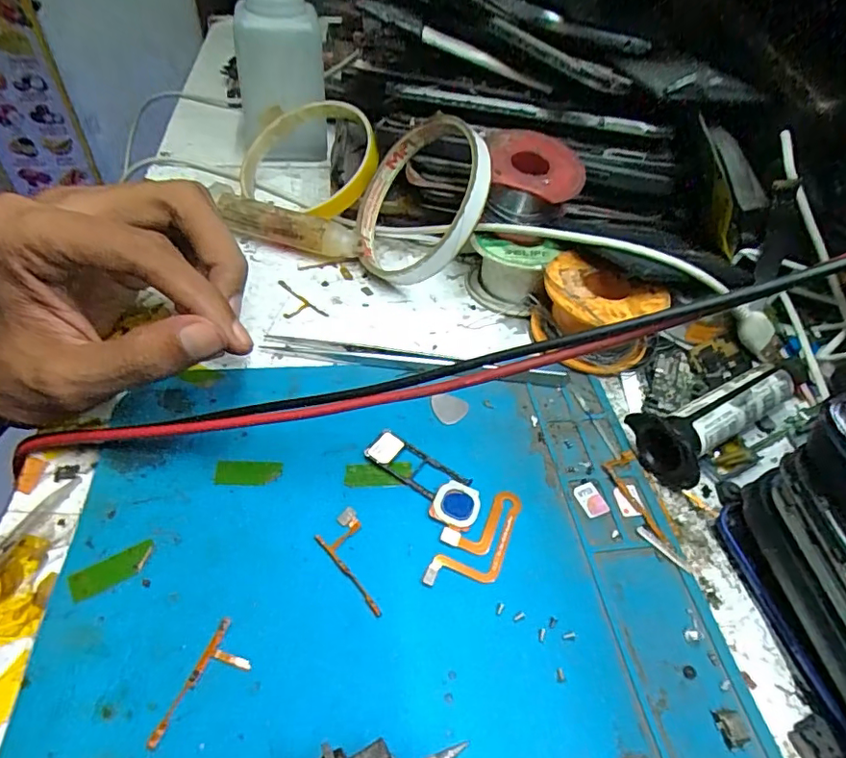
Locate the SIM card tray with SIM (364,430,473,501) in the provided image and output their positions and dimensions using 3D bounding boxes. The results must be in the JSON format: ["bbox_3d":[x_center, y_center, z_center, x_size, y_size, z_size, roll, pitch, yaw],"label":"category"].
[{"bbox_3d":[-0.003,0.032,0.196,0.038,0.004,0.015,27,50,19],"label":"SIM card tray with SIM"}]

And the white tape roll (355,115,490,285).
[{"bbox_3d":[-0.002,-0.086,0.263,0.012,0.080,0.087,12,1,-41],"label":"white tape roll"}]

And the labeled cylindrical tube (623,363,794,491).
[{"bbox_3d":[0.114,0.014,0.212,0.074,0.021,0.029,-25,54,-26],"label":"labeled cylindrical tube"}]

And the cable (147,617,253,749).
[{"bbox_3d":[-0.058,0.082,0.144,0.014,0.004,0.033,18,48,12],"label":"cable"}]

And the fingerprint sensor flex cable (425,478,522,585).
[{"bbox_3d":[0.017,0.051,0.181,0.030,0.004,0.036,8,47,2],"label":"fingerprint sensor flex cable"}]

